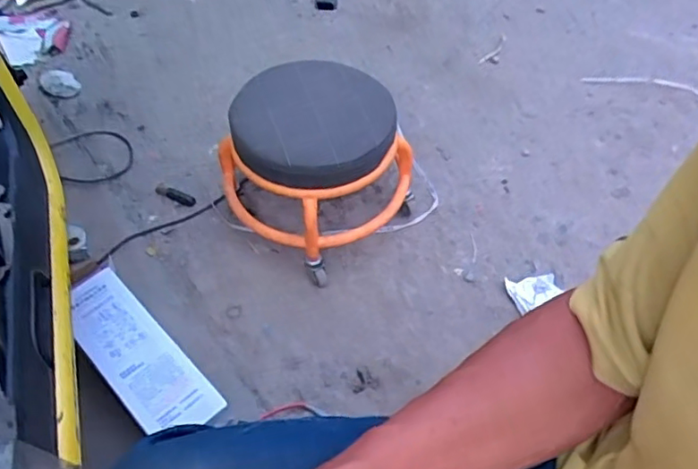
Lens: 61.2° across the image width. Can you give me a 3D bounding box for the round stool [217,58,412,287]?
[{"bbox_3d":[-0.049,-0.123,1.023,0.285,0.240,0.261,-33,58,-25],"label":"round stool"}]

